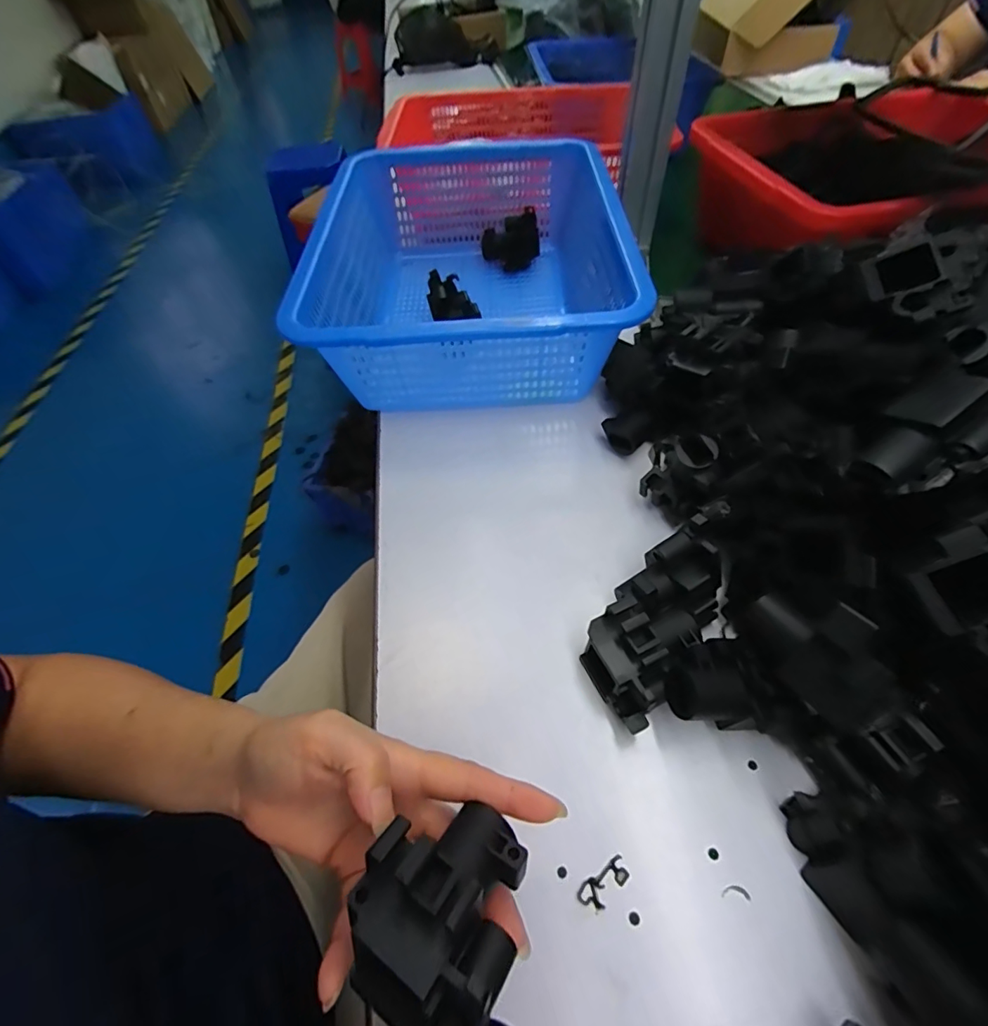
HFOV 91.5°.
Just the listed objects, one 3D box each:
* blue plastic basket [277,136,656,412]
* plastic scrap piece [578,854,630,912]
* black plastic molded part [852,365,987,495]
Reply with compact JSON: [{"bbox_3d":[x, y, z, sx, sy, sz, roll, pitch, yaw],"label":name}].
[{"bbox_3d":[-0.029,-0.267,0.523,0.276,0.115,0.401,-3,53,1],"label":"blue plastic basket"},{"bbox_3d":[0.058,0.196,0.253,0.030,0.004,0.013,-27,56,-16],"label":"plastic scrap piece"},{"bbox_3d":[0.246,-0.043,0.266,0.076,0.020,0.056,-53,47,11],"label":"black plastic molded part"}]

